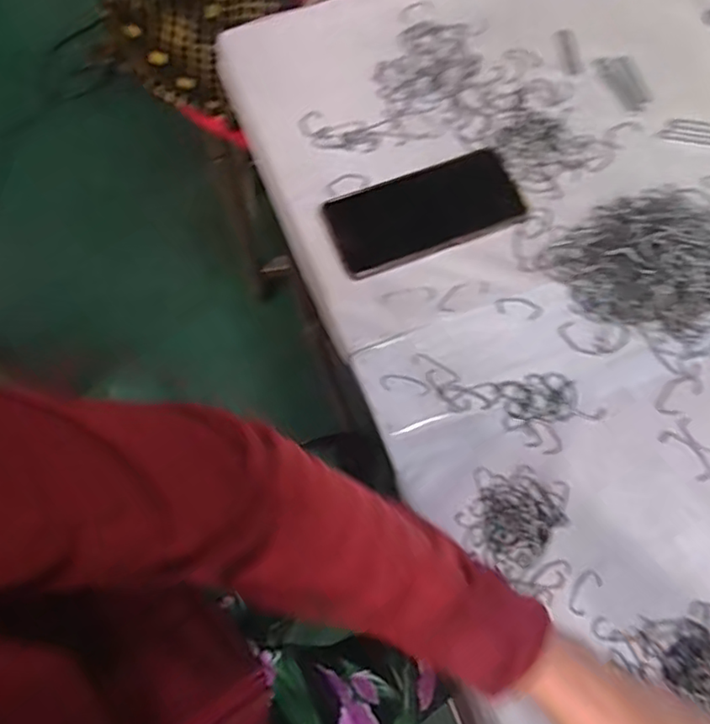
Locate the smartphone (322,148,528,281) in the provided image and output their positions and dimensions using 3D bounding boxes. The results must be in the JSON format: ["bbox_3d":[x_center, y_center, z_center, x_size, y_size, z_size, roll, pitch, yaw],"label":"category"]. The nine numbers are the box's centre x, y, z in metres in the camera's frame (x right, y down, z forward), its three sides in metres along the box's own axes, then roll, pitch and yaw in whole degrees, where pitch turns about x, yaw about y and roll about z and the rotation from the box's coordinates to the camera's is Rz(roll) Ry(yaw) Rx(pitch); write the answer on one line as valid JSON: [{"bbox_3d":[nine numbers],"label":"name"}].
[{"bbox_3d":[0.060,-0.129,0.535,0.164,0.008,0.080,-22,71,-6],"label":"smartphone"}]

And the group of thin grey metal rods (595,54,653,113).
[{"bbox_3d":[0.256,-0.263,0.589,0.036,0.004,0.065,-19,70,-5],"label":"group of thin grey metal rods"}]

